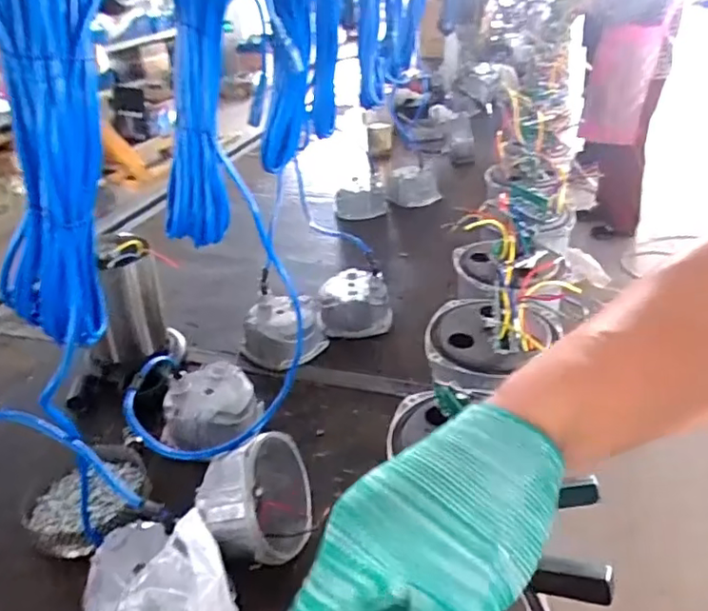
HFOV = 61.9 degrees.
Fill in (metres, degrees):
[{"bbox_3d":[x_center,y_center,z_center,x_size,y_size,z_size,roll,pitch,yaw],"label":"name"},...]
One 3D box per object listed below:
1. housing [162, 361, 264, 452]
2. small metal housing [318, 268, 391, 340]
[{"bbox_3d":[-0.197,0.149,0.816,0.122,0.074,0.111,-1,31,5],"label":"housing"},{"bbox_3d":[-0.001,-0.014,1.053,0.129,0.080,0.115,-5,31,-2],"label":"small metal housing"}]

